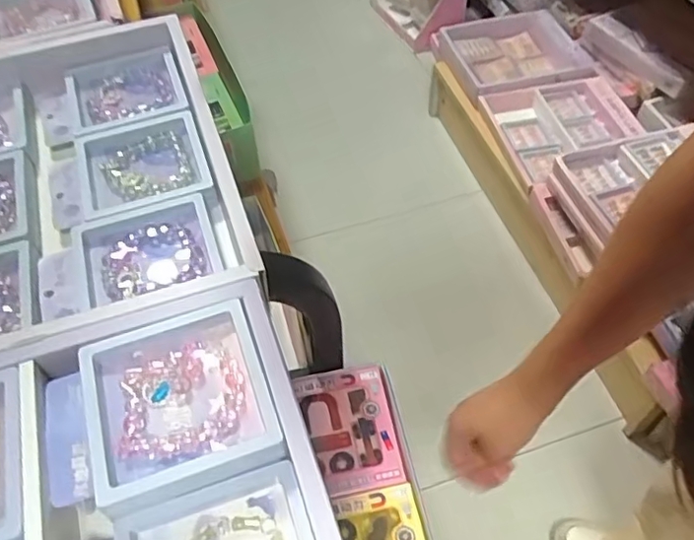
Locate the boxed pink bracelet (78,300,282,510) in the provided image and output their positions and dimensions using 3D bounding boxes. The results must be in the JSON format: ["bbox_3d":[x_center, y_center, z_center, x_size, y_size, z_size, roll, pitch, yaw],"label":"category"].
[{"bbox_3d":[-0.087,0.070,0.327,0.089,0.030,0.087,-17,54,-11],"label":"boxed pink bracelet"}]

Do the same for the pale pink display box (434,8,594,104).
[{"bbox_3d":[0.358,-0.487,1.371,0.327,0.053,0.240,-15,53,-10],"label":"pale pink display box"}]

